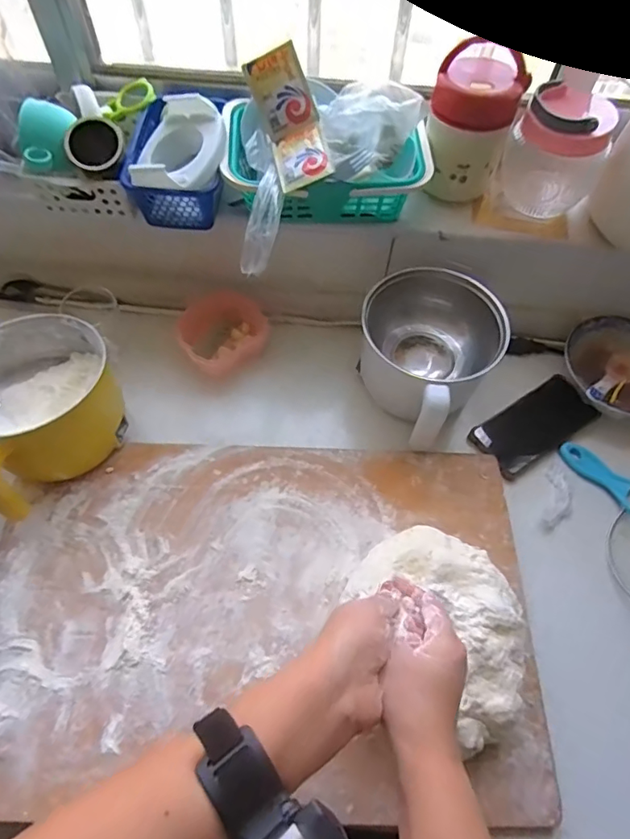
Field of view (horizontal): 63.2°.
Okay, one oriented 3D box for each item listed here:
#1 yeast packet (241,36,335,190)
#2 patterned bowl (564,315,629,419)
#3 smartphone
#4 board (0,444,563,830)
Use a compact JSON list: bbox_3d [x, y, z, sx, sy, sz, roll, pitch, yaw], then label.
[{"bbox_3d":[-0.025,-0.311,0.539,0.059,0.043,0.134,-18,92,-12],"label":"yeast packet"},{"bbox_3d":[0.399,-0.060,0.680,0.147,0.048,0.145,1,63,-2],"label":"patterned bowl"},{"bbox_3d":[0.284,0.006,0.662,0.159,0.013,0.079,-32,66,-13],"label":"smartphone"},{"bbox_3d":[-0.054,0.192,0.536,0.556,0.018,0.354,2,63,-2],"label":"board"}]

